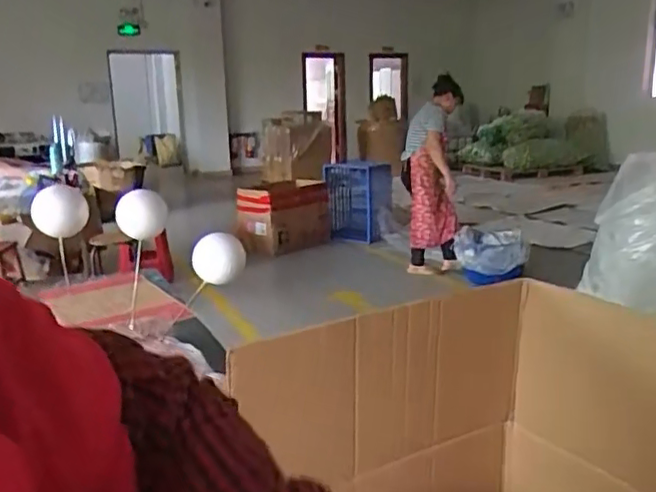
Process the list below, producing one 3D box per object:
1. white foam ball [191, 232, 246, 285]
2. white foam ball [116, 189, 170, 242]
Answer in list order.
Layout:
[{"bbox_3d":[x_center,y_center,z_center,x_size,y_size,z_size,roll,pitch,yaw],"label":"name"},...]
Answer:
[{"bbox_3d":[-0.238,0.032,1.310,0.098,0.108,0.099,-1,14,0],"label":"white foam ball"},{"bbox_3d":[-0.423,-0.072,1.385,0.112,0.106,0.107,-6,14,-19],"label":"white foam ball"}]

